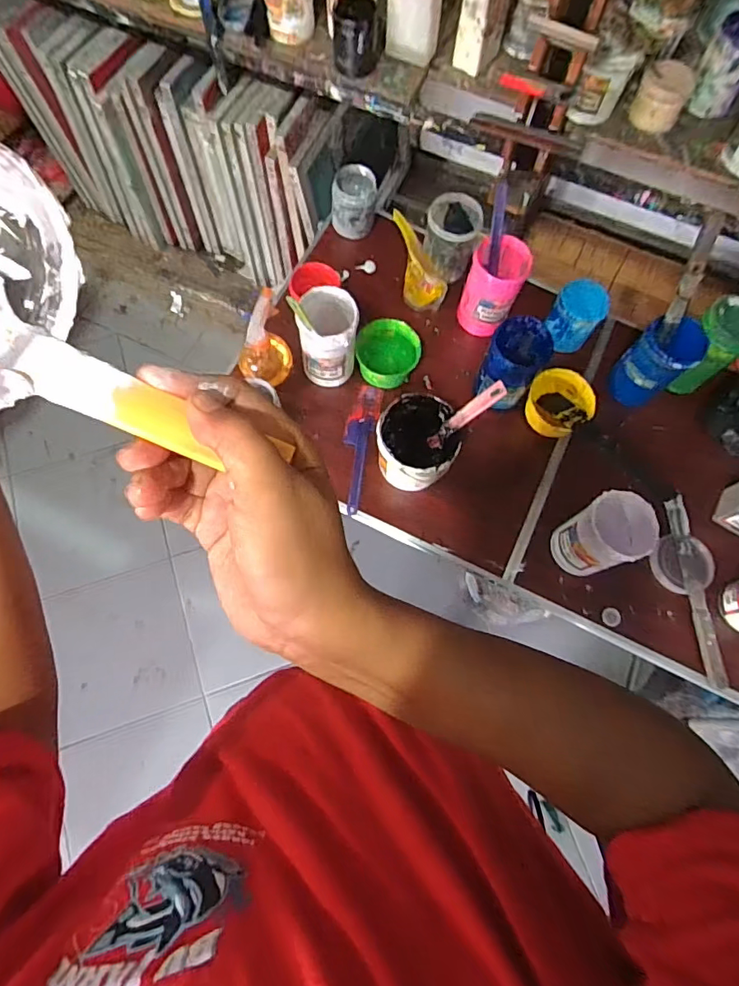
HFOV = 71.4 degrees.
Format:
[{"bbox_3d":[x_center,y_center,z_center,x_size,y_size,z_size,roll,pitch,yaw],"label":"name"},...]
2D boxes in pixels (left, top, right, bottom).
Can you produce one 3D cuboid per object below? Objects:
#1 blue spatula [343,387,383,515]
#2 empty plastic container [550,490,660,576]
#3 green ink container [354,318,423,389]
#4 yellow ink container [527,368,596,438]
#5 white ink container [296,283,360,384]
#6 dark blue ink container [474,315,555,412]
[{"bbox_3d":[-0.022,-0.082,0.899,0.050,0.010,0.237,12,72,2],"label":"blue spatula"},{"bbox_3d":[0.354,0.065,0.786,0.100,0.151,0.096,1,72,-2],"label":"empty plastic container"},{"bbox_3d":[0.032,-0.247,0.931,0.112,0.072,0.122,1,72,-2],"label":"green ink container"},{"bbox_3d":[0.331,-0.155,0.912,0.107,0.072,0.114,1,72,-2],"label":"yellow ink container"},{"bbox_3d":[-0.069,-0.260,0.867,0.092,0.137,0.101,1,72,-2],"label":"white ink container"},{"bbox_3d":[0.240,-0.214,0.870,0.092,0.124,0.108,30,73,7],"label":"dark blue ink container"}]

